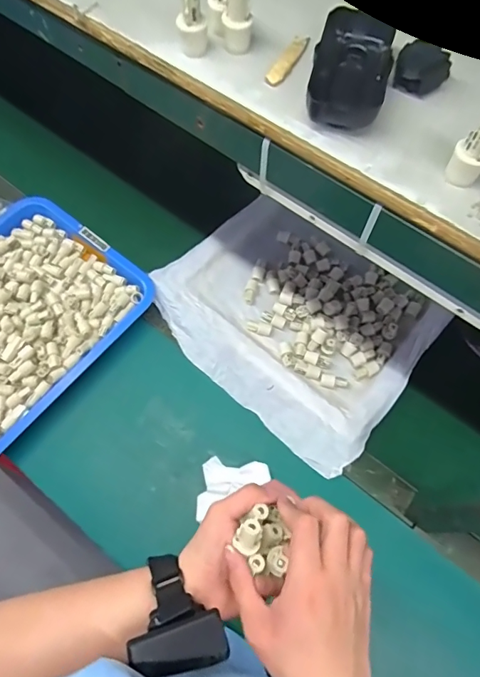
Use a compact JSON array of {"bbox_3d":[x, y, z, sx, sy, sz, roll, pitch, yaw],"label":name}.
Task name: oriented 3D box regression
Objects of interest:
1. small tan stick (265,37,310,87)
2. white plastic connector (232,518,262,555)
[{"bbox_3d":[0.038,-0.219,0.344,0.014,0.005,0.060,24,67,9],"label":"small tan stick"},{"bbox_3d":[0.009,0.164,0.362,0.021,0.019,0.026,25,67,9],"label":"white plastic connector"}]

